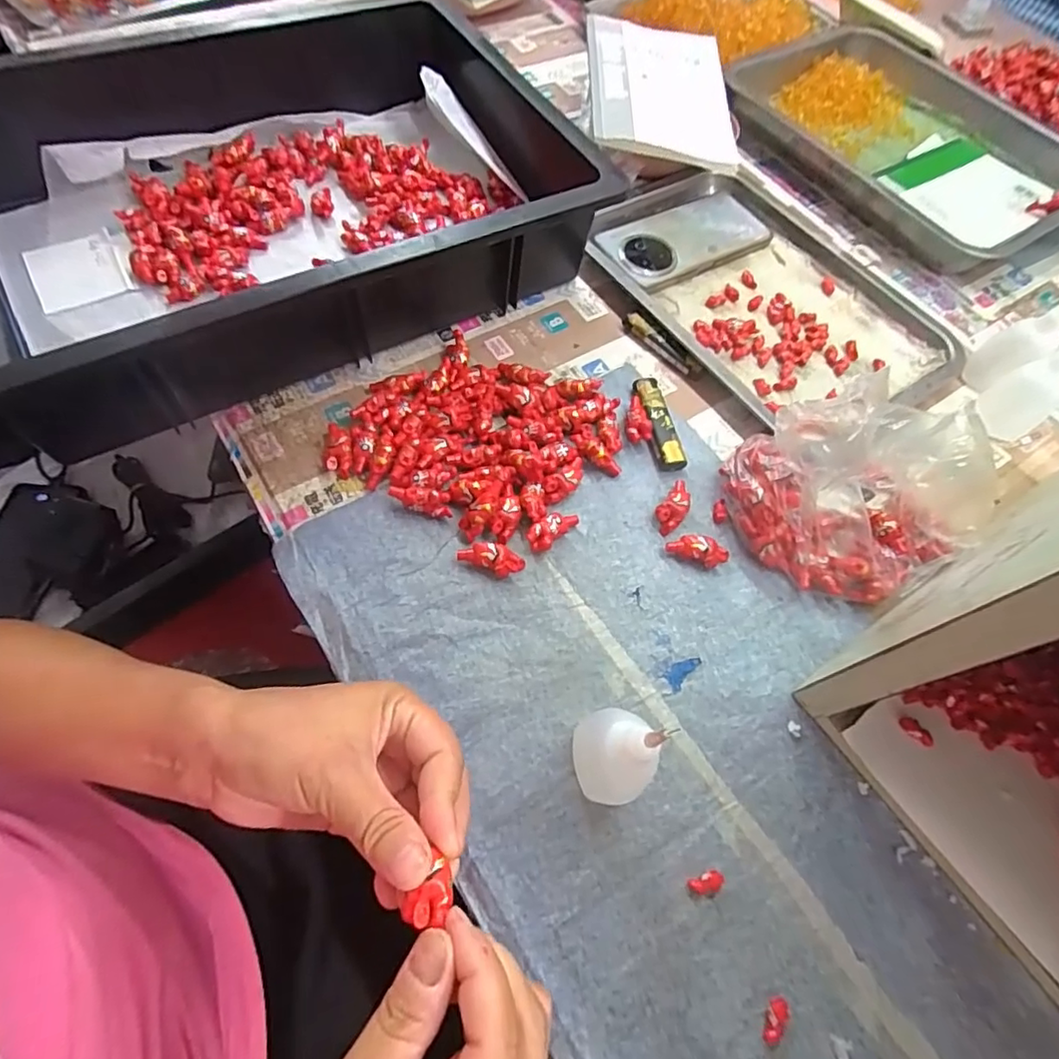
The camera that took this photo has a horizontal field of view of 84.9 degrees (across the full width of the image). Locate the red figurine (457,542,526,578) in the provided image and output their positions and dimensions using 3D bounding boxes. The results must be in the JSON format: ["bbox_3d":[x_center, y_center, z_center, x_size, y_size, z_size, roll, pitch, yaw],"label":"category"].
[{"bbox_3d":[-0.024,0.018,0.370,0.041,0.014,0.017,20,64,6],"label":"red figurine"}]

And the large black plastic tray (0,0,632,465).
[{"bbox_3d":[-0.199,-0.264,0.456,0.480,0.099,0.332,-28,68,-16],"label":"large black plastic tray"}]

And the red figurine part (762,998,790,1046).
[{"bbox_3d":[0.117,0.234,0.276,0.009,0.008,0.020,37,67,14],"label":"red figurine part"}]

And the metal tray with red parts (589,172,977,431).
[{"bbox_3d":[0.211,-0.212,0.513,0.234,0.025,0.304,-34,70,-18],"label":"metal tray with red parts"}]

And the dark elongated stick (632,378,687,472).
[{"bbox_3d":[0.097,-0.079,0.435,0.021,0.013,0.079,-10,65,-8],"label":"dark elongated stick"}]

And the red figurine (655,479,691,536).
[{"bbox_3d":[0.102,-0.016,0.403,0.019,0.013,0.041,35,67,13],"label":"red figurine"}]

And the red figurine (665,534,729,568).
[{"bbox_3d":[0.113,0.014,0.387,0.039,0.013,0.018,17,64,5],"label":"red figurine"}]

